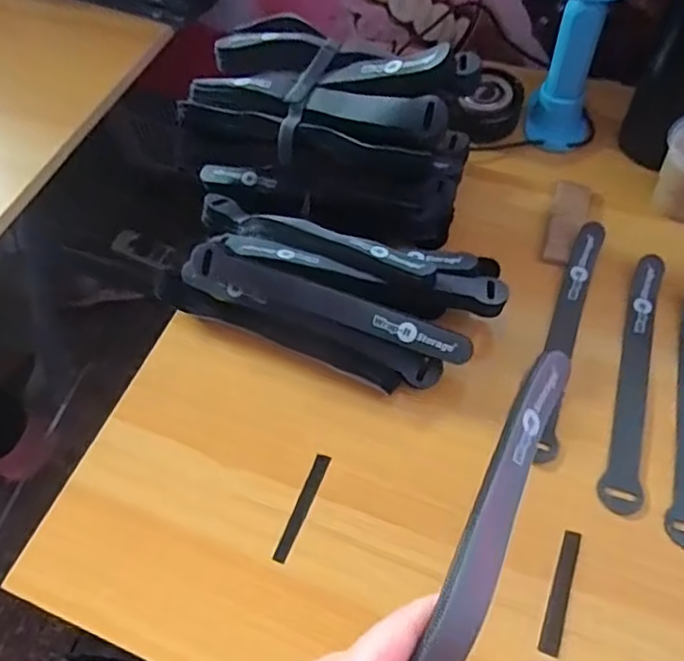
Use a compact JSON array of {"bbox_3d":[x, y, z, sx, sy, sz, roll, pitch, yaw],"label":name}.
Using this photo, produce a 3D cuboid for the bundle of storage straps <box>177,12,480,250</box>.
[{"bbox_3d":[-0.011,-0.160,0.487,0.218,0.126,0.122,19,59,14],"label":"bundle of storage straps"}]

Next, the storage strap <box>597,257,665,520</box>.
[{"bbox_3d":[0.212,0.029,0.430,0.025,0.007,0.211,17,59,13],"label":"storage strap"}]

